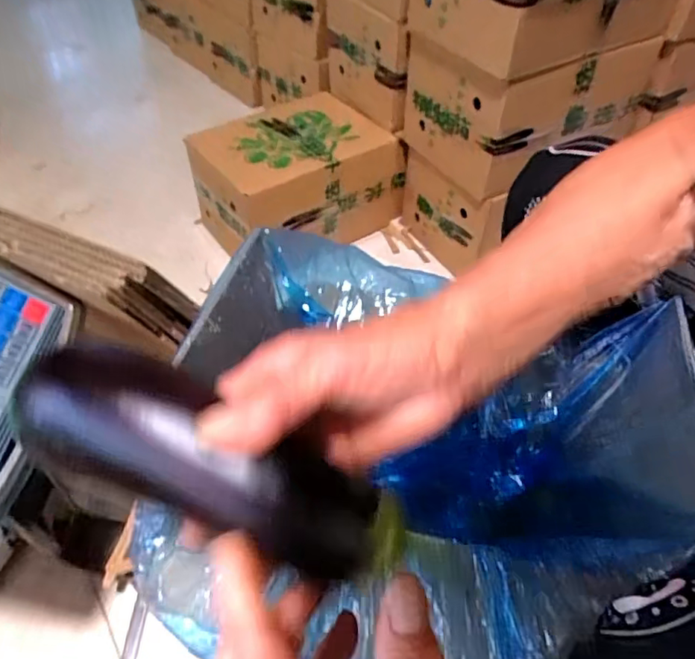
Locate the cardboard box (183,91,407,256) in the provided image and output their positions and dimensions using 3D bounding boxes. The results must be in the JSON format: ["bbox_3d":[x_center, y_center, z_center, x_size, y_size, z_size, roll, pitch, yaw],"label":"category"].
[{"bbox_3d":[-0.086,-0.271,0.989,0.310,0.160,0.217,-29,57,-27],"label":"cardboard box"}]

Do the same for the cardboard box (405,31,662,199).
[{"bbox_3d":[0.262,-0.353,0.858,0.301,0.178,0.210,-19,53,-21],"label":"cardboard box"}]

